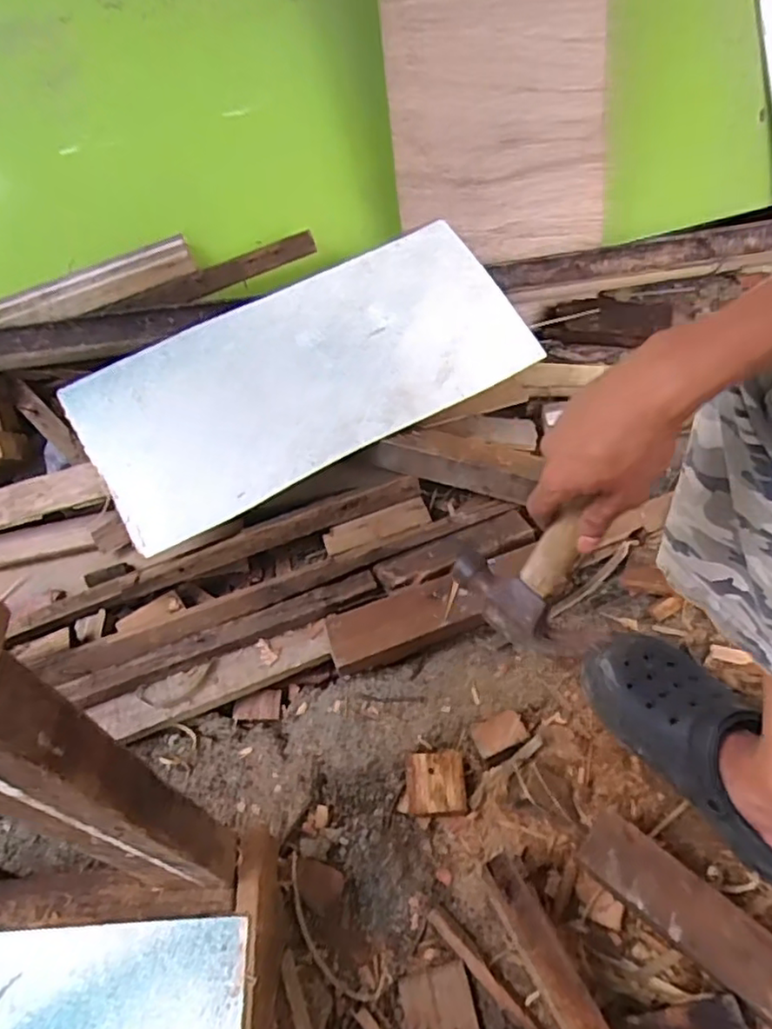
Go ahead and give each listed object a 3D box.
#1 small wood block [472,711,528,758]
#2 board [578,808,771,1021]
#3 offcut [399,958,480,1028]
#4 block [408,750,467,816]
[{"bbox_3d":[0.124,0.239,0.698,0.057,0.017,0.039,-19,59,-9],"label":"small wood block"},{"bbox_3d":[0.300,0.369,0.538,0.279,0.021,0.058,33,68,25],"label":"board"},{"bbox_3d":[0.046,0.451,0.580,0.068,0.017,0.060,-13,58,-6],"label":"offcut"},{"bbox_3d":[0.054,0.286,0.677,0.060,0.017,0.063,-2,57,1],"label":"block"}]

